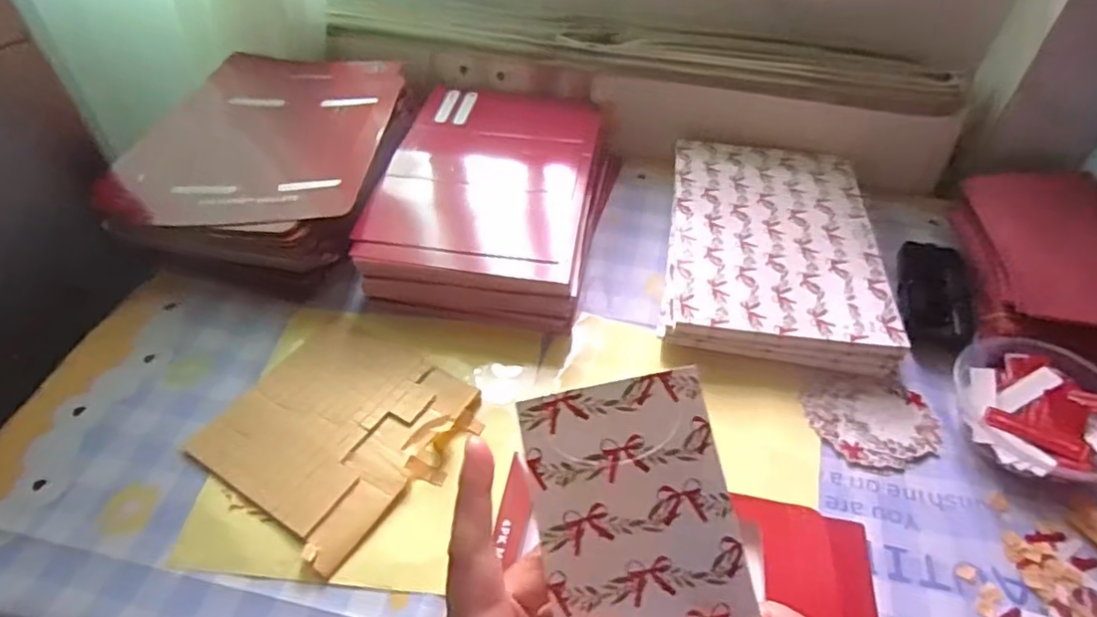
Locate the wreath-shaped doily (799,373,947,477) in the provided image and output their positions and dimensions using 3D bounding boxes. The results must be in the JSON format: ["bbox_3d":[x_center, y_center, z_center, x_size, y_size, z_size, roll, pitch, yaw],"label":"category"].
[{"bbox_3d":[0.240,0.080,0.470,0.085,0.004,0.081,-21,52,-15],"label":"wreath-shaped doily"}]

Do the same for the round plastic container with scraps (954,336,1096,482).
[{"bbox_3d":[0.348,0.076,0.450,0.104,0.043,0.119,-27,54,-24],"label":"round plastic container with scraps"}]

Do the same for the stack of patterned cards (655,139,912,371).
[{"bbox_3d":[0.198,-0.059,0.580,0.177,0.039,0.261,7,48,4],"label":"stack of patterned cards"}]

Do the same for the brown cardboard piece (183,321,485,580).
[{"bbox_3d":[-0.153,0.083,0.464,0.170,0.007,0.156,30,53,23],"label":"brown cardboard piece"}]

